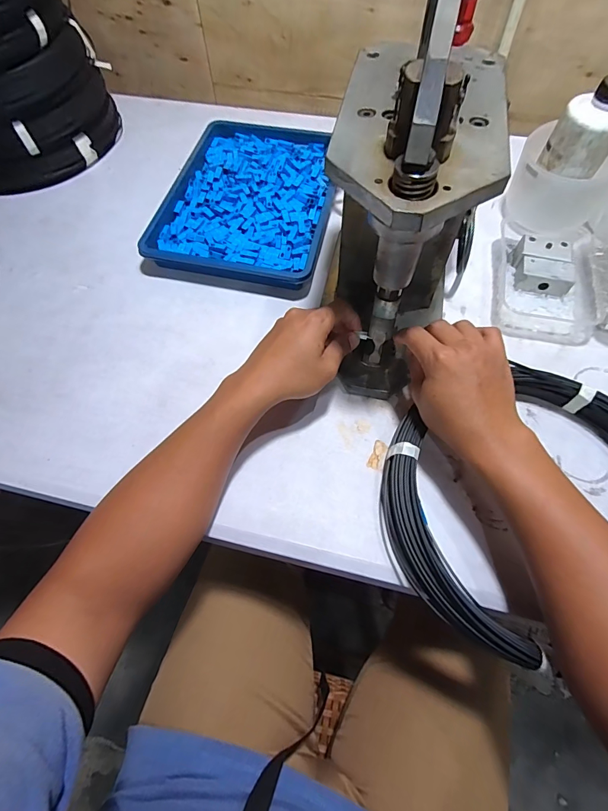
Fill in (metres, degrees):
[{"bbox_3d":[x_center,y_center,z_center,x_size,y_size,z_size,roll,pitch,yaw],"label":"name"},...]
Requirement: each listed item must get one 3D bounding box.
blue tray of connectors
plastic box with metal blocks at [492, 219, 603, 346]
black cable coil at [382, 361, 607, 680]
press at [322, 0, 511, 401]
[{"bbox_3d":[-0.074,-0.322,0.583,0.241,0.032,0.327,11,63,7],"label":"blue tray of connectors"},{"bbox_3d":[0.323,-0.169,0.503,0.124,0.038,0.178,10,63,6],"label":"plastic box with metal blocks"},{"bbox_3d":[0.216,0.087,0.363,0.282,0.042,0.238,-13,64,-5],"label":"black cable coil"},{"bbox_3d":[0.098,-0.206,0.368,0.126,0.294,0.285,10,64,7],"label":"press"}]

